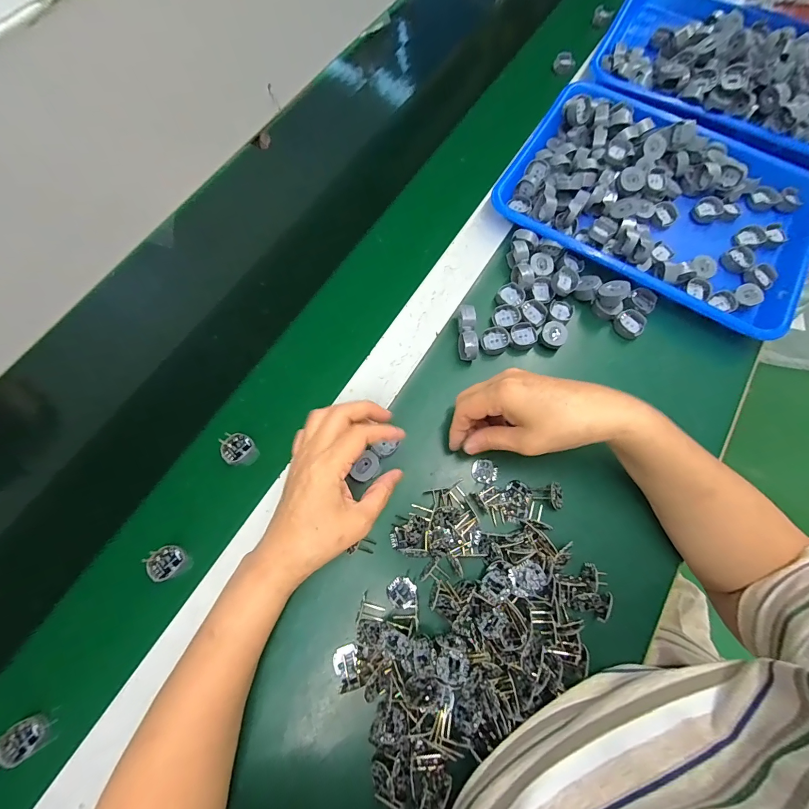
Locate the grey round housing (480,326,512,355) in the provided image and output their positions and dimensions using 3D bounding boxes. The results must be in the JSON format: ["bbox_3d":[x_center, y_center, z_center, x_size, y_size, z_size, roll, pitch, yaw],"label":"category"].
[{"bbox_3d":[0.094,-0.065,0.396,0.029,0.015,0.028,-1,71,2],"label":"grey round housing"}]

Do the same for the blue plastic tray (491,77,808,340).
[{"bbox_3d":[0.300,-0.245,0.436,0.326,0.045,0.255,31,75,11],"label":"blue plastic tray"}]

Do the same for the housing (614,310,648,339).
[{"bbox_3d":[0.242,-0.086,0.409,0.032,0.014,0.029,-33,74,-9],"label":"housing"}]

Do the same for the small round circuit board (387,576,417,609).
[{"bbox_3d":[-0.002,0.160,0.324,0.025,0.007,0.024,-1,71,2],"label":"small round circuit board"}]

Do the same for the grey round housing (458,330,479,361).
[{"bbox_3d":[0.064,-0.058,0.383,0.016,0.028,0.029,-5,71,0],"label":"grey round housing"}]

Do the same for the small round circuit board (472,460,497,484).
[{"bbox_3d":[0.076,0.063,0.360,0.024,0.005,0.022,-1,71,2],"label":"small round circuit board"}]

